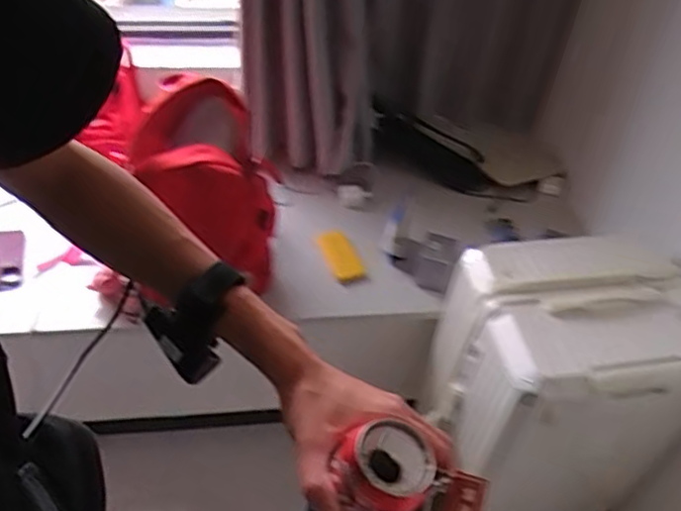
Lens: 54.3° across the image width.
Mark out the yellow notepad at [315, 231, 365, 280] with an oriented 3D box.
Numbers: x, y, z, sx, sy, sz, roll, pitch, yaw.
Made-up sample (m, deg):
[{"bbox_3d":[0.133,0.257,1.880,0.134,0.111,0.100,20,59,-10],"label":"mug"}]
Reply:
[{"bbox_3d":[0.001,-0.002,1.584,0.063,0.033,0.147,-21,54,-18],"label":"yellow notepad"}]

